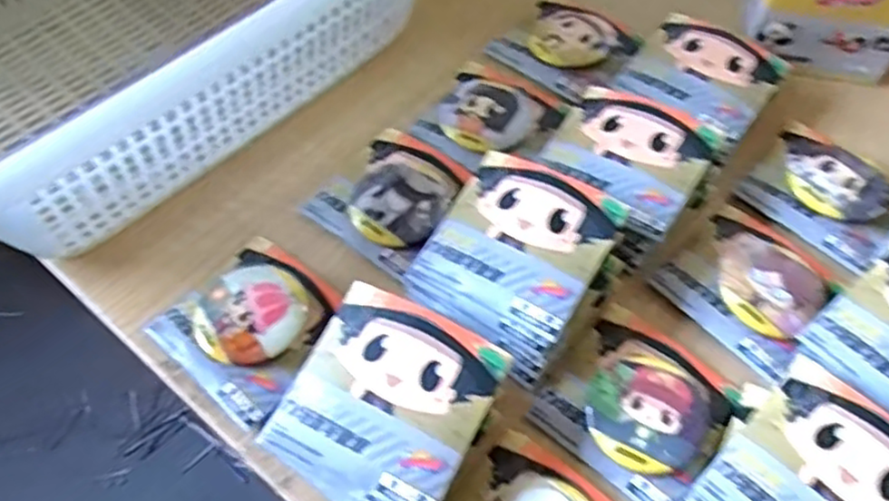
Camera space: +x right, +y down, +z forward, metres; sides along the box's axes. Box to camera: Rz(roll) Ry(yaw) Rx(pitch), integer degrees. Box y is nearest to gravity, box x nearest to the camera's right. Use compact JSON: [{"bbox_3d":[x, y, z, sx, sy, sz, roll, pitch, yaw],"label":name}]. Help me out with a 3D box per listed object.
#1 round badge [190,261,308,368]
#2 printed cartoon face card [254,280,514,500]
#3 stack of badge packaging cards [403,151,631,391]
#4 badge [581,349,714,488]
[{"bbox_3d":[-0.100,0.033,0.366,0.055,0.014,0.056,1,57,-1],"label":"round badge"},{"bbox_3d":[-0.026,0.072,0.323,0.083,0.029,0.093,28,71,18],"label":"printed cartoon face card"},{"bbox_3d":[0.037,0.004,0.366,0.087,0.046,0.091,34,62,19],"label":"stack of badge packaging cards"},{"bbox_3d":[0.100,0.078,0.341,0.060,0.013,0.061,1,57,-1],"label":"badge"}]

